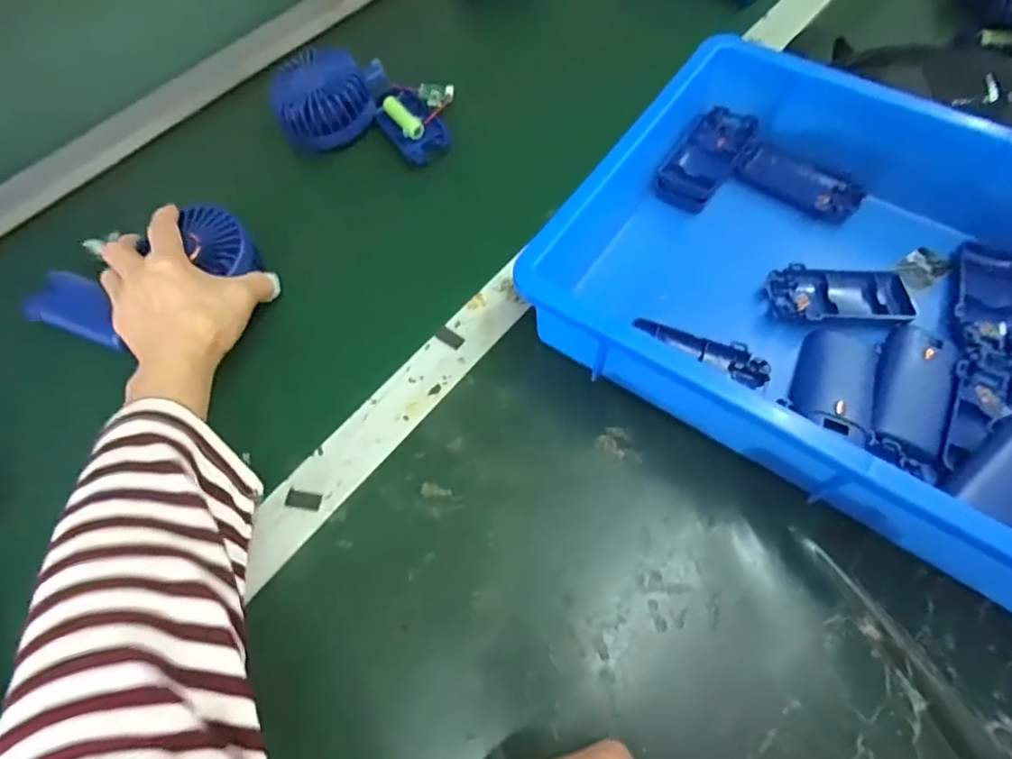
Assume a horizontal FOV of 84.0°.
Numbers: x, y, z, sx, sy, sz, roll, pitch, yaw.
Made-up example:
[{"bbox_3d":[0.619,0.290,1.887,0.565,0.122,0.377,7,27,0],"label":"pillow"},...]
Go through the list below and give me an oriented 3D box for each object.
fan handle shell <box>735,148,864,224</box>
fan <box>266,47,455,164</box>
[{"bbox_3d":[0.239,-0.159,0.456,0.092,0.014,0.042,34,69,17],"label":"fan handle shell"},{"bbox_3d":[-0.127,-0.248,0.505,0.149,0.048,0.093,2,63,2],"label":"fan"}]

